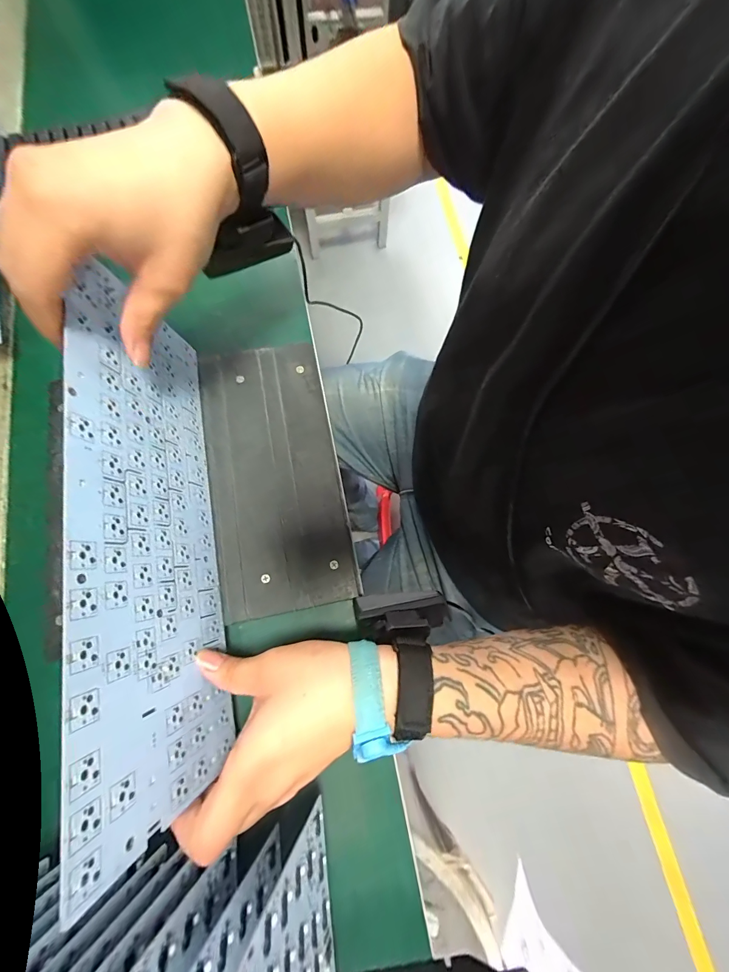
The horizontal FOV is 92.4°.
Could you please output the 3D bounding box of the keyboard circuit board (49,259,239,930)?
[{"bbox_3d":[-0.141,0.024,0.234,0.004,0.125,0.335,-13,76,7],"label":"keyboard circuit board"}]

